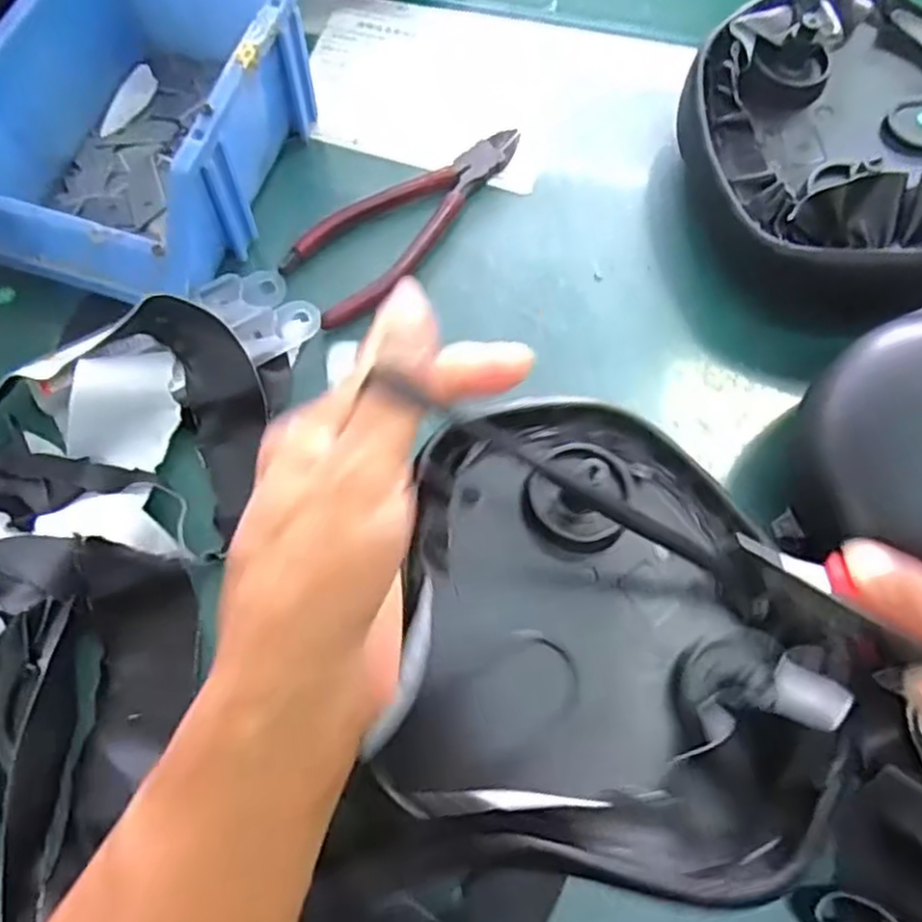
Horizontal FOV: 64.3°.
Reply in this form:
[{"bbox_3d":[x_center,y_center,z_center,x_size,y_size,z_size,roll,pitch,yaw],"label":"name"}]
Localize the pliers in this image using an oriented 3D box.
[{"bbox_3d":[-0.025,-0.132,0.387,0.152,0.008,0.055,-42,75,-16],"label":"pliers"}]

